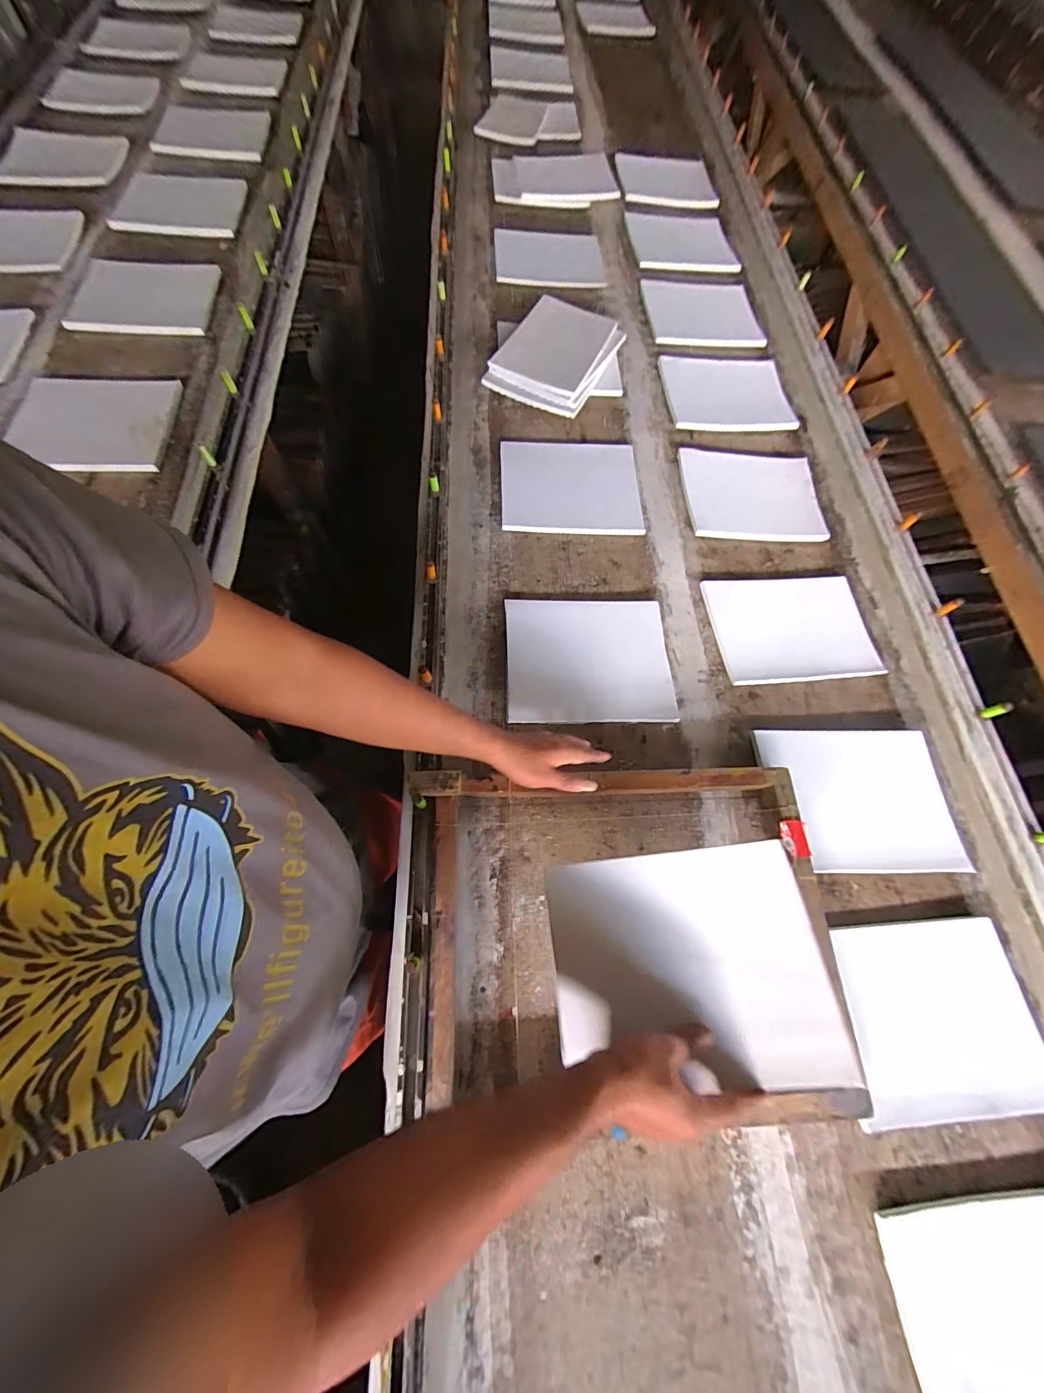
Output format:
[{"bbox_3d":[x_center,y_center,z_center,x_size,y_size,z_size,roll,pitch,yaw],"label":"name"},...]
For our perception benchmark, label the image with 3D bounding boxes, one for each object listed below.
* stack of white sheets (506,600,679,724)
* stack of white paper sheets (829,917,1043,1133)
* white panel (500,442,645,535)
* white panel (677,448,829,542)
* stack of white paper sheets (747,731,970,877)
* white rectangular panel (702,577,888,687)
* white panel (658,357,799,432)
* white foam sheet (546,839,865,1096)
[{"bbox_3d":[0.112,-0.063,0.768,0.274,0.014,0.224,-1,69,-2],"label":"stack of white sheets"},{"bbox_3d":[0.537,0.410,0.585,0.240,0.030,0.207,-3,69,-3],"label":"stack of white paper sheets"},{"bbox_3d":[0.095,-0.419,0.897,0.268,0.016,0.224,-1,69,-3],"label":"white panel"},{"bbox_3d":[0.460,-0.411,0.916,0.263,0.016,0.231,1,69,-2],"label":"white panel"},{"bbox_3d":[0.515,0.156,0.697,0.272,0.026,0.213,0,69,-2],"label":"stack of white paper sheets"},{"bbox_3d":[0.475,-0.124,0.810,0.266,0.015,0.205,-5,70,-4],"label":"white rectangular panel"},{"bbox_3d":[0.456,-0.689,1.018,0.278,0.020,0.229,0,69,-2],"label":"white panel"},{"bbox_3d":[0.170,0.278,0.477,0.269,0.026,0.212,-9,63,8],"label":"white foam sheet"}]

